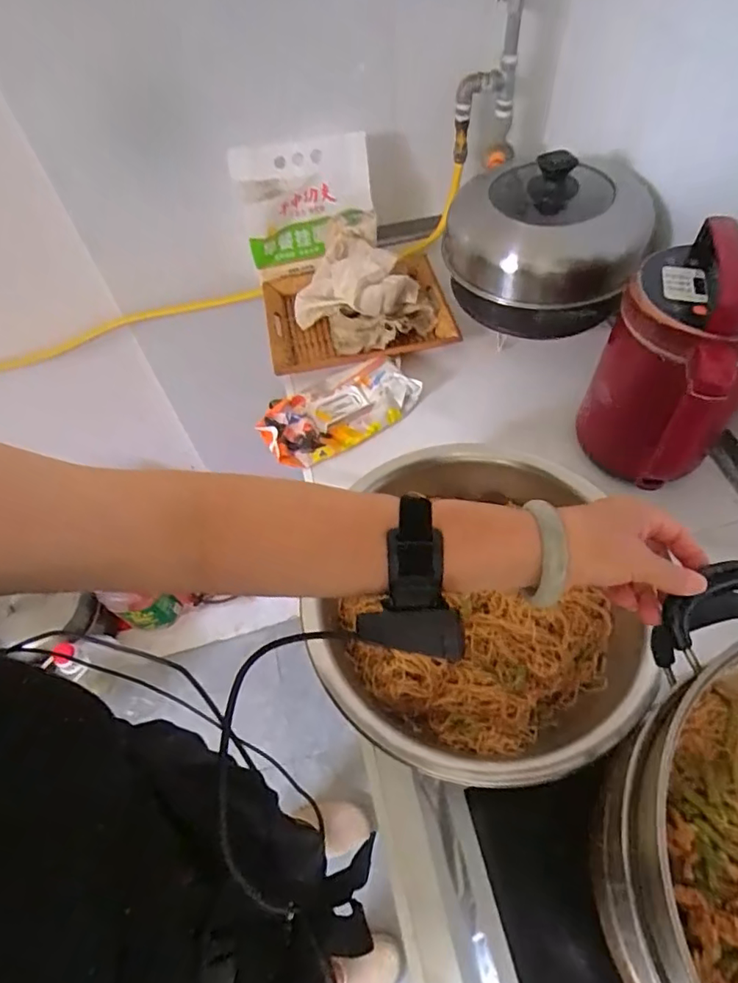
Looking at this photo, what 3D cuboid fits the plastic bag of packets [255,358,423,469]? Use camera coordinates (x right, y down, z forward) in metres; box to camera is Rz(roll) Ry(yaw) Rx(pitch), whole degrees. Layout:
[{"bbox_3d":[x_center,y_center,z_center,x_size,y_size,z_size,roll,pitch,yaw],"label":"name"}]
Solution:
[{"bbox_3d":[-0.047,-0.130,0.872,0.252,0.031,0.137,-27,58,-13],"label":"plastic bag of packets"}]

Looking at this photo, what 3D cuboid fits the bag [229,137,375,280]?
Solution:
[{"bbox_3d":[-0.112,-0.525,1.000,0.239,0.213,0.036,-11,31,-1],"label":"bag"}]

